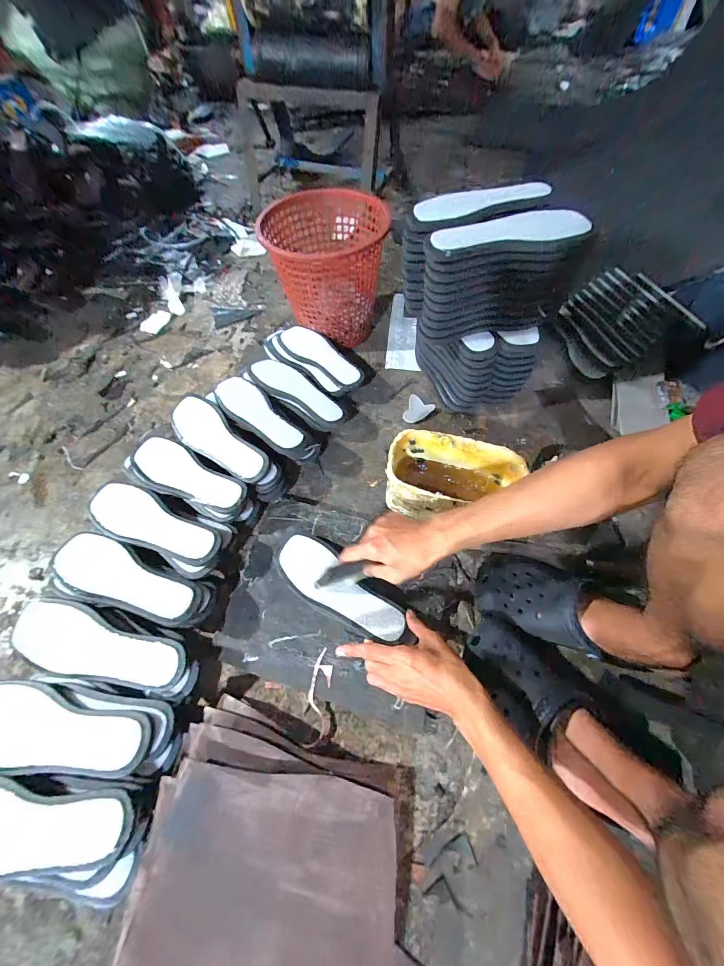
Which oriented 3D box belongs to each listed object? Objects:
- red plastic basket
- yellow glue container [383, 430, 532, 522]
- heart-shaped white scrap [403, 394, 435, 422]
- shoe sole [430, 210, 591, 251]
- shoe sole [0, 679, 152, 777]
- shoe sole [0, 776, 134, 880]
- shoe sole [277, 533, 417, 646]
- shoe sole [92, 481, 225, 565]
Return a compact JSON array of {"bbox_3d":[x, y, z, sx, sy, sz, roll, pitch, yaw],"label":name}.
[{"bbox_3d":[-0.074,-0.482,0.761,0.247,0.206,0.278,-1,60,-1],"label":"red plastic basket"},{"bbox_3d":[0.142,0.006,0.556,0.202,0.128,0.115,14,63,9],"label":"yellow glue container"},{"bbox_3d":[0.122,-0.154,0.715,0.056,0.008,0.077,17,62,9],"label":"heart-shaped white scrap"},{"bbox_3d":[0.210,-0.373,0.491,0.222,0.025,0.079,-7,60,-4],"label":"shoe sole"},{"bbox_3d":[-0.364,0.290,0.398,0.221,0.015,0.078,5,60,3],"label":"shoe sole"},{"bbox_3d":[-0.360,0.363,0.351,0.219,0.020,0.077,3,60,2],"label":"shoe sole"},{"bbox_3d":[-0.032,0.165,0.518,0.226,0.031,0.085,32,65,15],"label":"shoe sole"},{"bbox_3d":[-0.326,0.067,0.527,0.219,0.013,0.080,23,63,13],"label":"shoe sole"}]

